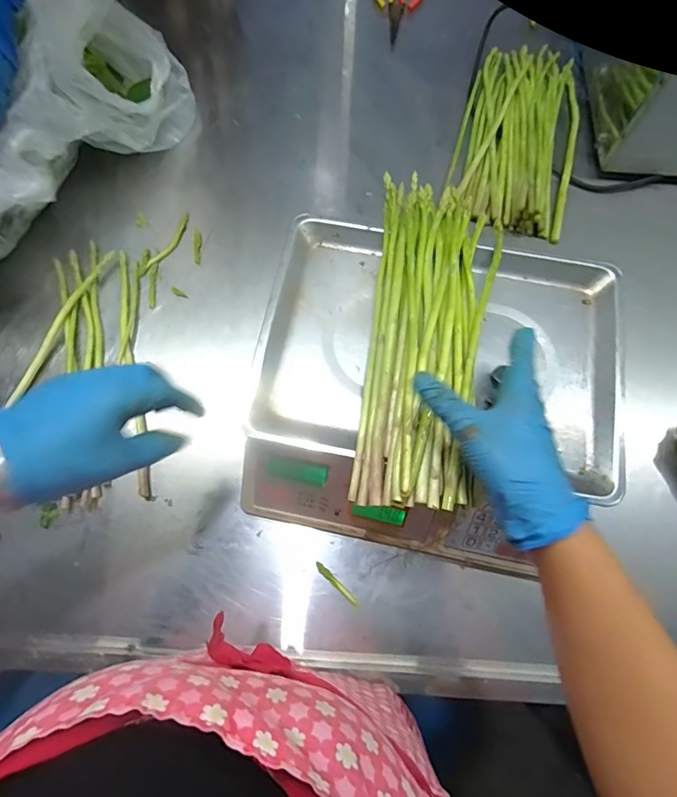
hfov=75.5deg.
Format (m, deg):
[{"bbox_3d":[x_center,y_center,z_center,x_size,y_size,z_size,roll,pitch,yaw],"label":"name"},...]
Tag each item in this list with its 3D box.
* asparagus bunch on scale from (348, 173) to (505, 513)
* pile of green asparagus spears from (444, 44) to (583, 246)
[{"bbox_3d":[0.083,-0.063,0.398,0.113,0.037,0.316,9,71,3],"label":"asparagus bunch on scale"},{"bbox_3d":[0.262,-0.383,0.625,0.167,0.031,0.309,17,72,6],"label":"pile of green asparagus spears"}]

